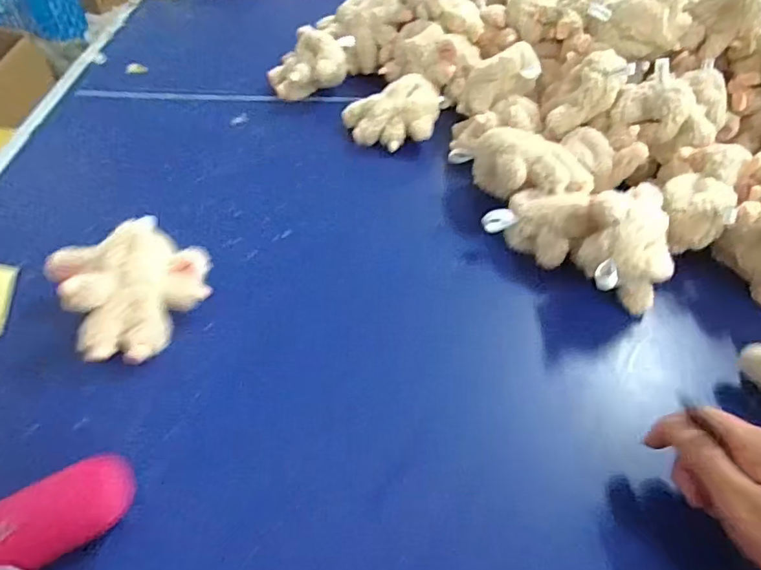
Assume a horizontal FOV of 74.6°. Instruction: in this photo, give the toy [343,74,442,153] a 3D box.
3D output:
[{"bbox_3d":[0.030,-0.219,0.643,0.135,0.052,0.090,-25,55,-21],"label":"toy"}]

